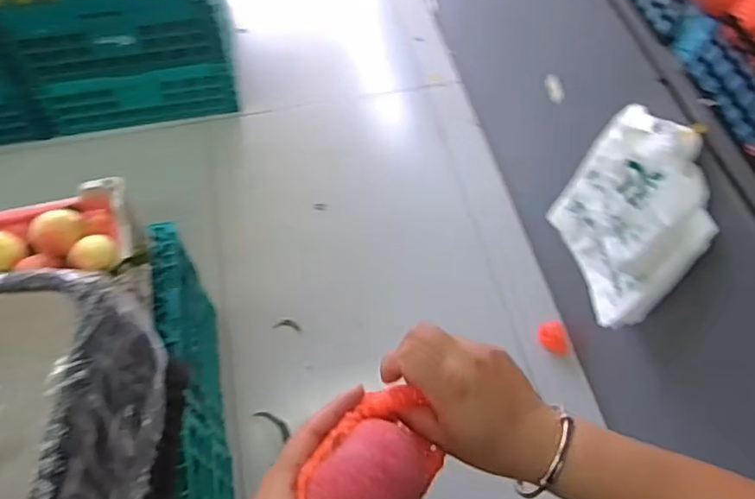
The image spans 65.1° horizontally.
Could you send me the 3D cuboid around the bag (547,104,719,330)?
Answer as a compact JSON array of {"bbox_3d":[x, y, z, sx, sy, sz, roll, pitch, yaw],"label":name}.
[{"bbox_3d":[0.443,-0.063,1.039,0.086,0.366,0.281,-13,60,-7],"label":"bag"}]

